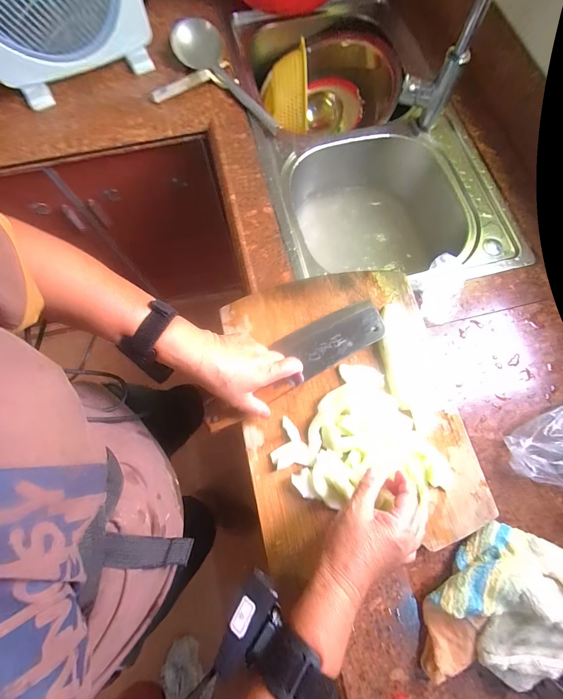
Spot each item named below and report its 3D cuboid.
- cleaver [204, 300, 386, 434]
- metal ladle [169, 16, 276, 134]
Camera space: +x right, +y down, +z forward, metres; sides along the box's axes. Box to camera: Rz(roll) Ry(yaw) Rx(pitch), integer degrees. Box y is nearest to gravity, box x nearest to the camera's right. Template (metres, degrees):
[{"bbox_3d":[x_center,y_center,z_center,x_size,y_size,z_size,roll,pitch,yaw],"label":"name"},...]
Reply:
[{"bbox_3d":[0.019,0.017,0.409,0.279,0.022,0.078,-33,77,-11],"label":"cleaver"},{"bbox_3d":[-0.111,-0.523,0.571,0.083,0.058,0.269,-33,77,-9],"label":"metal ladle"}]

